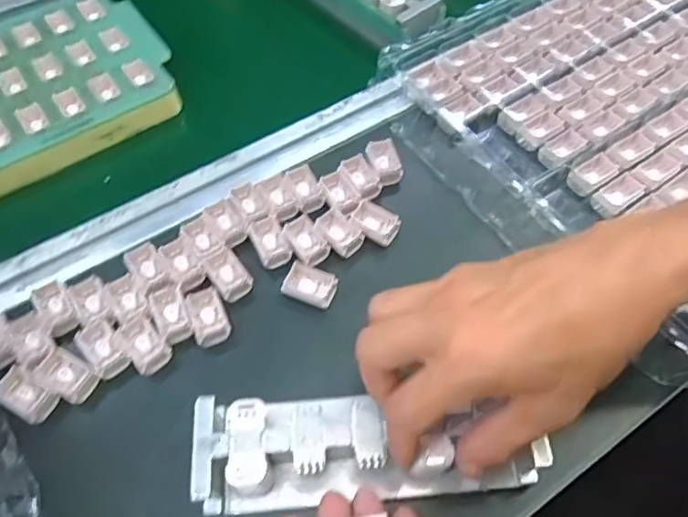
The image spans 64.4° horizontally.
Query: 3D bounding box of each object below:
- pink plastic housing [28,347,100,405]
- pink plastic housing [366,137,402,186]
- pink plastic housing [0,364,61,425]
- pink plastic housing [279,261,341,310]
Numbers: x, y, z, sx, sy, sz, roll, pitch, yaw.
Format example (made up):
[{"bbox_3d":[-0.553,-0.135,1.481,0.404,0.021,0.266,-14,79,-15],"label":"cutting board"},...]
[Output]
[{"bbox_3d":[-0.177,0.075,0.349,0.040,0.007,0.025,23,62,14],"label":"pink plastic housing"},{"bbox_3d":[0.032,-0.079,0.433,0.022,0.011,0.041,-15,60,-8],"label":"pink plastic housing"},{"bbox_3d":[-0.198,0.086,0.341,0.040,0.006,0.021,25,63,15],"label":"pink plastic housing"},{"bbox_3d":[-0.023,0.019,0.382,0.034,0.013,0.024,20,62,12],"label":"pink plastic housing"}]

